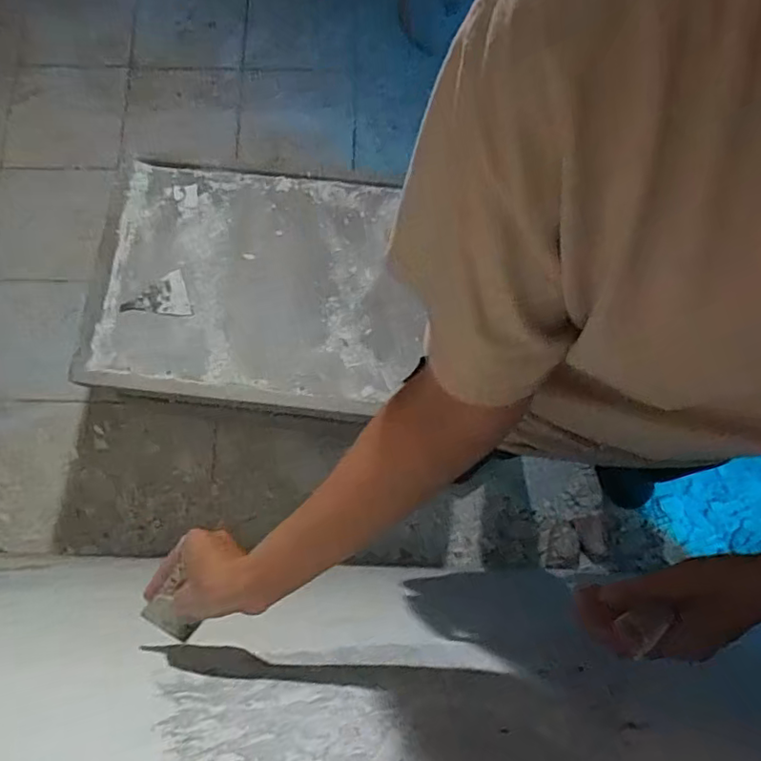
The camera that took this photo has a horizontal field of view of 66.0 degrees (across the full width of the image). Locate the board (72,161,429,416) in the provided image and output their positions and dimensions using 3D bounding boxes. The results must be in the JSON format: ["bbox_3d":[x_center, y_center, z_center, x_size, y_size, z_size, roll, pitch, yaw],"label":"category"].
[{"bbox_3d":[-0.224,-0.172,1.055,0.630,0.049,0.425,5,78,2],"label":"board"}]

